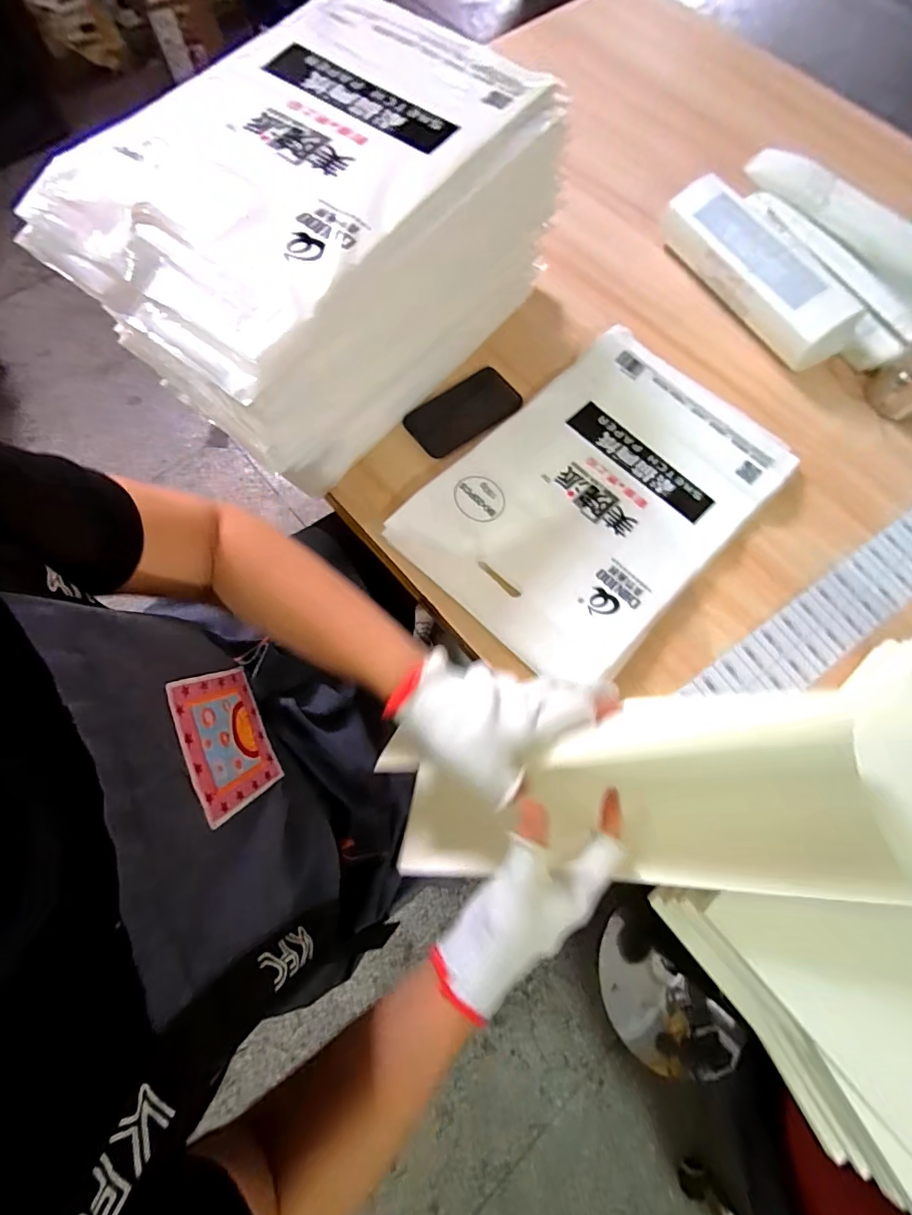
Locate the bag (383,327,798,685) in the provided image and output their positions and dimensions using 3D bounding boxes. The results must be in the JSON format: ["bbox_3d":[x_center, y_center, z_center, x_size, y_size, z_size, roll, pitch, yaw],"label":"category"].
[{"bbox_3d":[0.173,-0.139,0.588,0.294,0.033,0.440,43,76,12],"label":"bag"}]

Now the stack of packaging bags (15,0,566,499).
[{"bbox_3d":[-0.144,-0.396,0.537,0.305,0.219,0.459,38,75,10],"label":"stack of packaging bags"}]

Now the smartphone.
[{"bbox_3d":[0.013,-0.260,0.632,0.154,0.016,0.077,-37,76,-13],"label":"smartphone"}]

